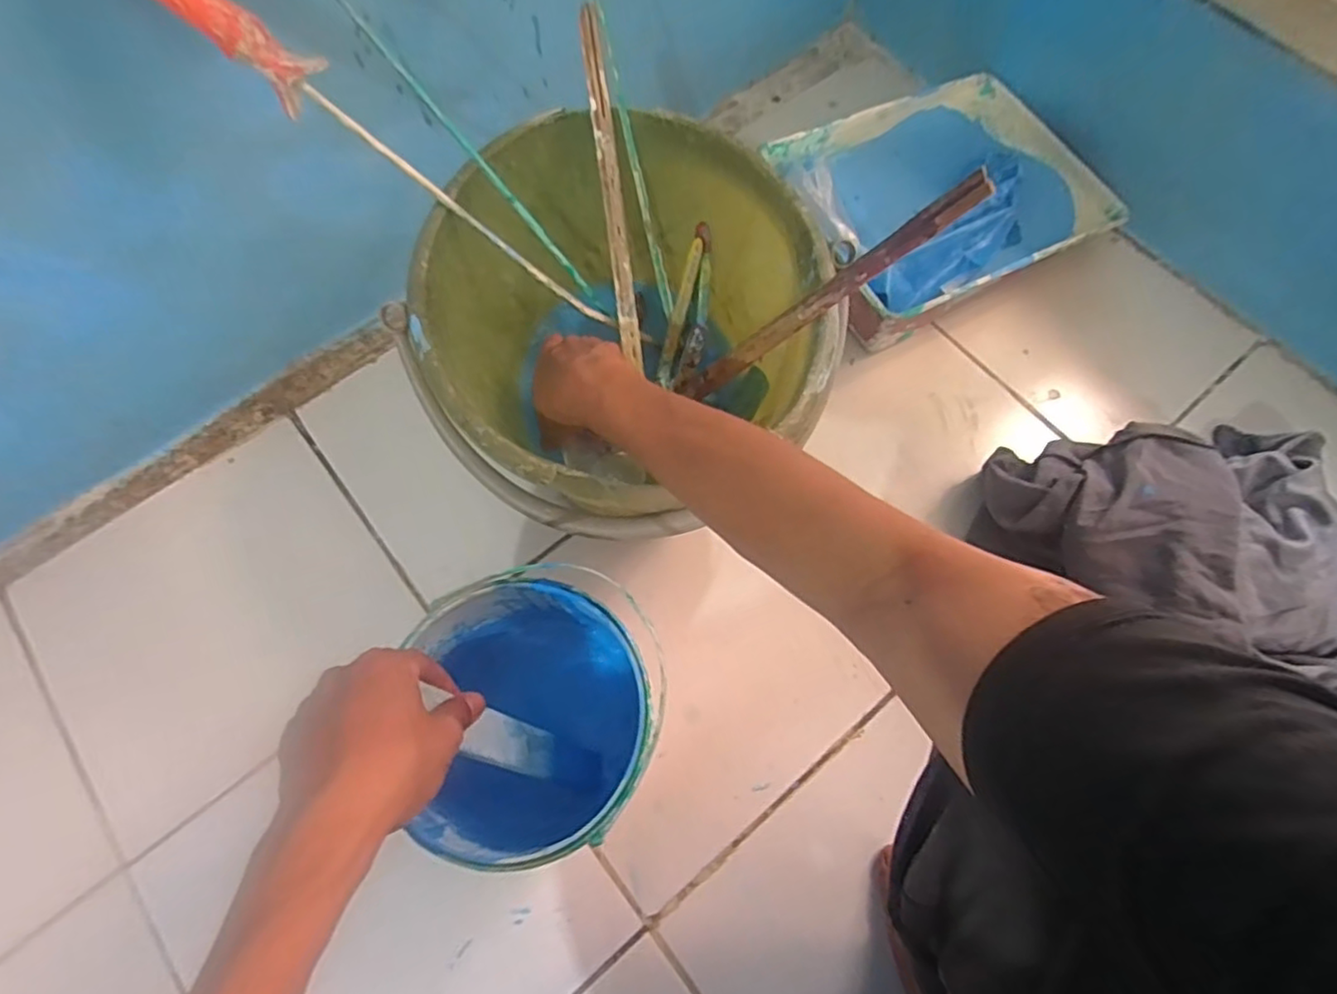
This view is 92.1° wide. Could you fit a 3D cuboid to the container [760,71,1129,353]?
[{"bbox_3d":[0.317,-0.346,0.759,0.344,0.072,0.273,-23,73,-8],"label":"container"}]

